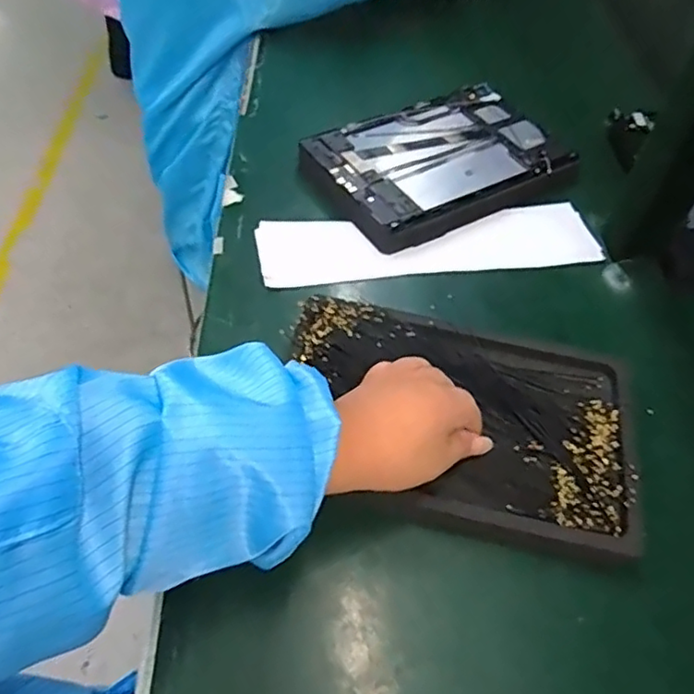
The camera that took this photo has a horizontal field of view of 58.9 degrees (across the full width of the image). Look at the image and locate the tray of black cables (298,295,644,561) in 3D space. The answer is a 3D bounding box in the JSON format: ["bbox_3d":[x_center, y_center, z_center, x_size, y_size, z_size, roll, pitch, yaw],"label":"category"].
[{"bbox_3d":[0.077,0.047,0.426,0.237,0.021,0.156,11,52,5],"label":"tray of black cables"}]

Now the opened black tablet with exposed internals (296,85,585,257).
[{"bbox_3d":[0.089,-0.181,0.606,0.234,0.030,0.159,-24,57,-21],"label":"opened black tablet with exposed internals"}]

